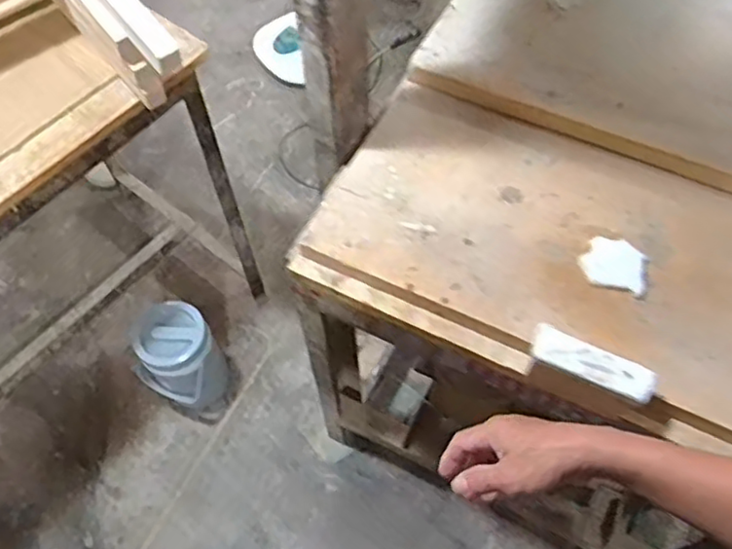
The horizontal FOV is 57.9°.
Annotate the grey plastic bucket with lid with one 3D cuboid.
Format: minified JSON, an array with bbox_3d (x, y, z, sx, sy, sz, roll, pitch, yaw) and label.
[{"bbox_3d":[-0.425,0.205,1.535,0.173,0.265,0.185,0,59,0],"label":"grey plastic bucket with lid"}]

